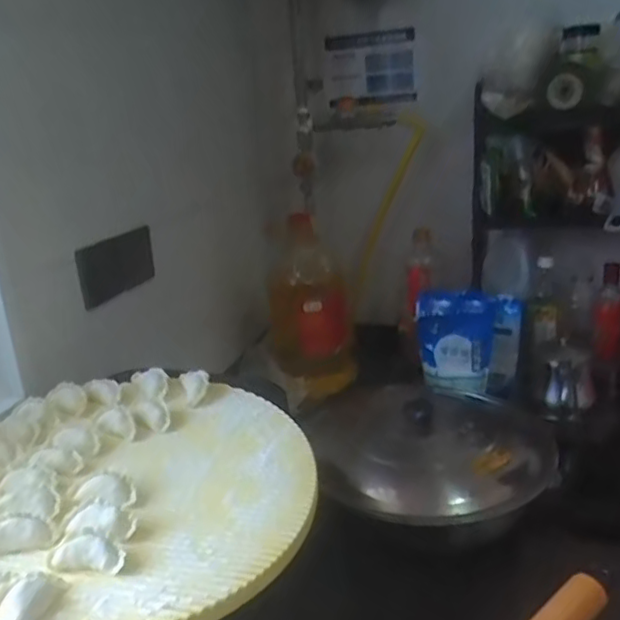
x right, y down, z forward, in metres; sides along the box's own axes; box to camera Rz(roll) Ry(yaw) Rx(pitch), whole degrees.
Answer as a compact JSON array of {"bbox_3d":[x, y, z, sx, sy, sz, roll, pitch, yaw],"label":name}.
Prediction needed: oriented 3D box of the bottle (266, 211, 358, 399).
[{"bbox_3d":[-0.002,-0.002,1.235,0.163,0.316,0.120,-3,17,3],"label":"bottle"}]

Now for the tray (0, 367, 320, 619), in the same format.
[{"bbox_3d":[-0.186,0.164,0.623,0.368,0.035,0.378,-4,22,2],"label":"tray"}]

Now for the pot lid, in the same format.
[{"bbox_3d":[0.167,0.173,0.833,0.300,0.077,0.242,-3,17,3],"label":"pot lid"}]

